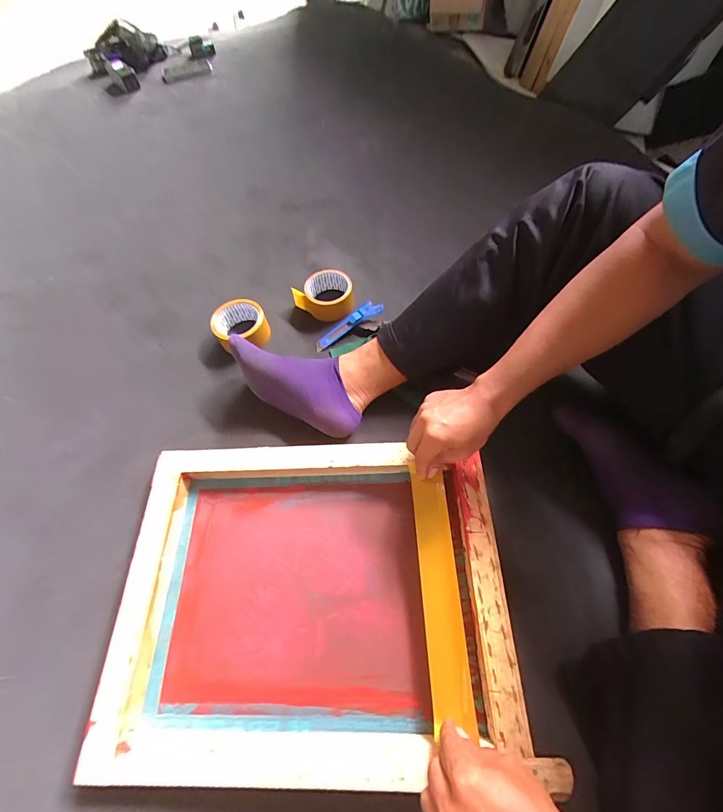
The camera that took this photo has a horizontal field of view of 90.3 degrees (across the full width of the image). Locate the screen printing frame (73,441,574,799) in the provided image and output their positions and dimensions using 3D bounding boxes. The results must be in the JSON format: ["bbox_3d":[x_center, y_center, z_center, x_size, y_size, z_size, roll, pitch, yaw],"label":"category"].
[{"bbox_3d":[-0.061,0.231,0.463,0.464,0.050,0.362,-2,65,1],"label":"screen printing frame"}]

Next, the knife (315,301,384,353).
[{"bbox_3d":[-0.024,-0.145,0.644,0.139,0.017,0.022,-34,67,2],"label":"knife"}]

